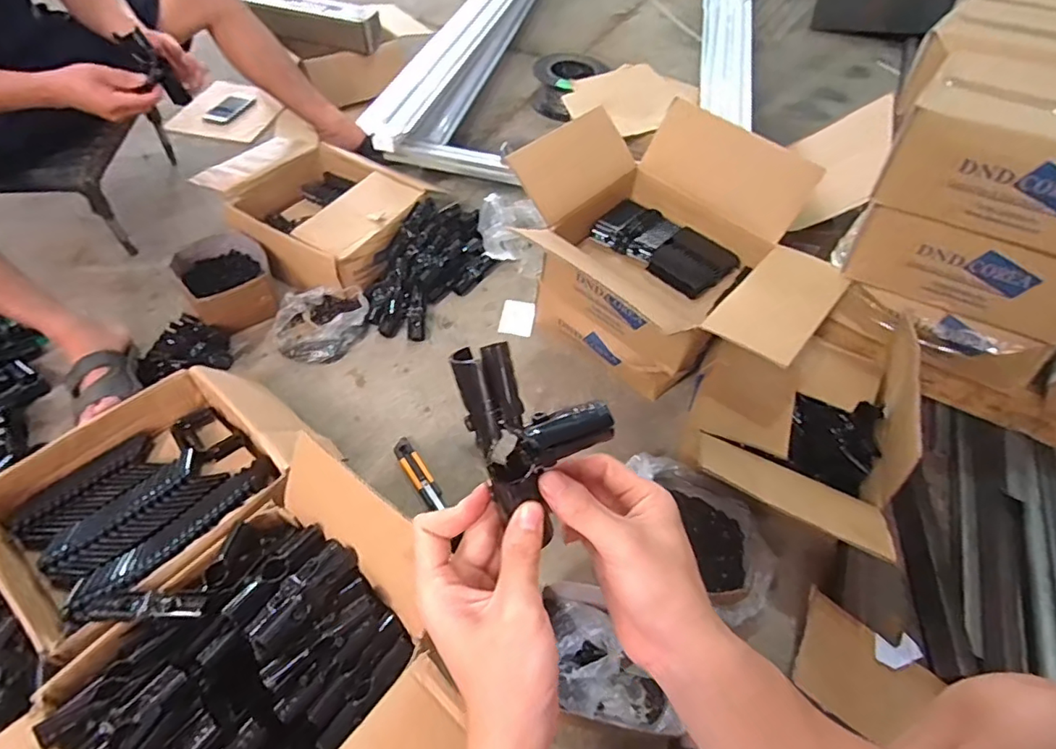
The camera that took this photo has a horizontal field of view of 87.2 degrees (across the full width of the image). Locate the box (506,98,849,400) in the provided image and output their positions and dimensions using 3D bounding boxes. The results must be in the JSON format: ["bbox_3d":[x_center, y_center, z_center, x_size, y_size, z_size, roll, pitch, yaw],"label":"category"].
[{"bbox_3d":[0.261,-0.211,1.008,0.527,0.326,0.343,33,57,19],"label":"box"}]

